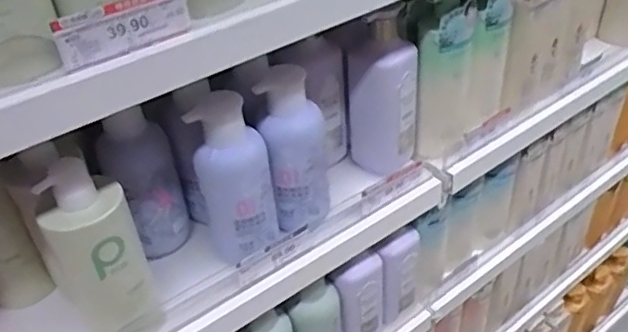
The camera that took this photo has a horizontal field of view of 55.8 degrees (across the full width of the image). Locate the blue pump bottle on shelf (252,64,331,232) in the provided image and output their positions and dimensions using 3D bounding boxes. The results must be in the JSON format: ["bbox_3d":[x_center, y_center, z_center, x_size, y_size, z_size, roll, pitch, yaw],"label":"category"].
[{"bbox_3d":[-0.022,-0.015,0.681,0.075,0.182,0.089,-5,40,-1],"label":"blue pump bottle on shelf"}]

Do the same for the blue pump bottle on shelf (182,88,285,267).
[{"bbox_3d":[-0.085,0.015,0.649,0.083,0.175,0.075,-18,42,-17],"label":"blue pump bottle on shelf"}]

